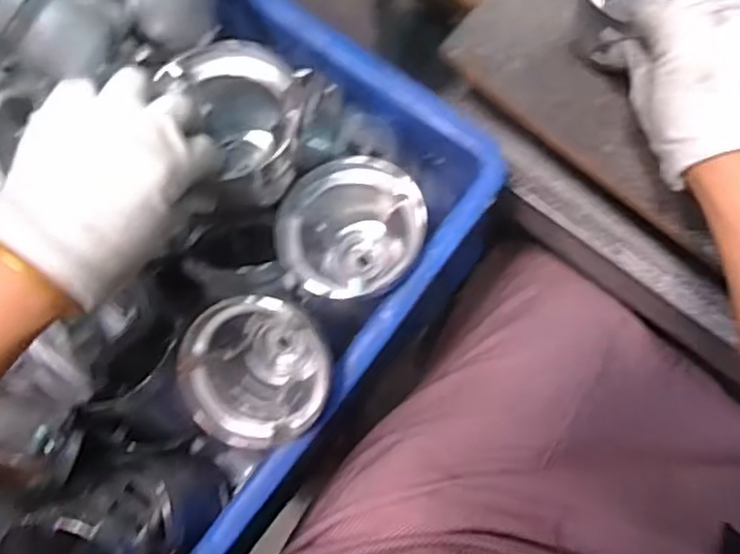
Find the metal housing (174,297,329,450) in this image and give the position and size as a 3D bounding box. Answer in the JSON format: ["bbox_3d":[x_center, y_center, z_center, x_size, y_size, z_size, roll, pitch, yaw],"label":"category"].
[{"bbox_3d":[-0.071,0.065,0.466,0.095,0.079,0.088,-1,81,3],"label":"metal housing"}]

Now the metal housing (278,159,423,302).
[{"bbox_3d":[-0.011,-0.031,0.483,0.093,0.075,0.085,-1,81,3],"label":"metal housing"}]

